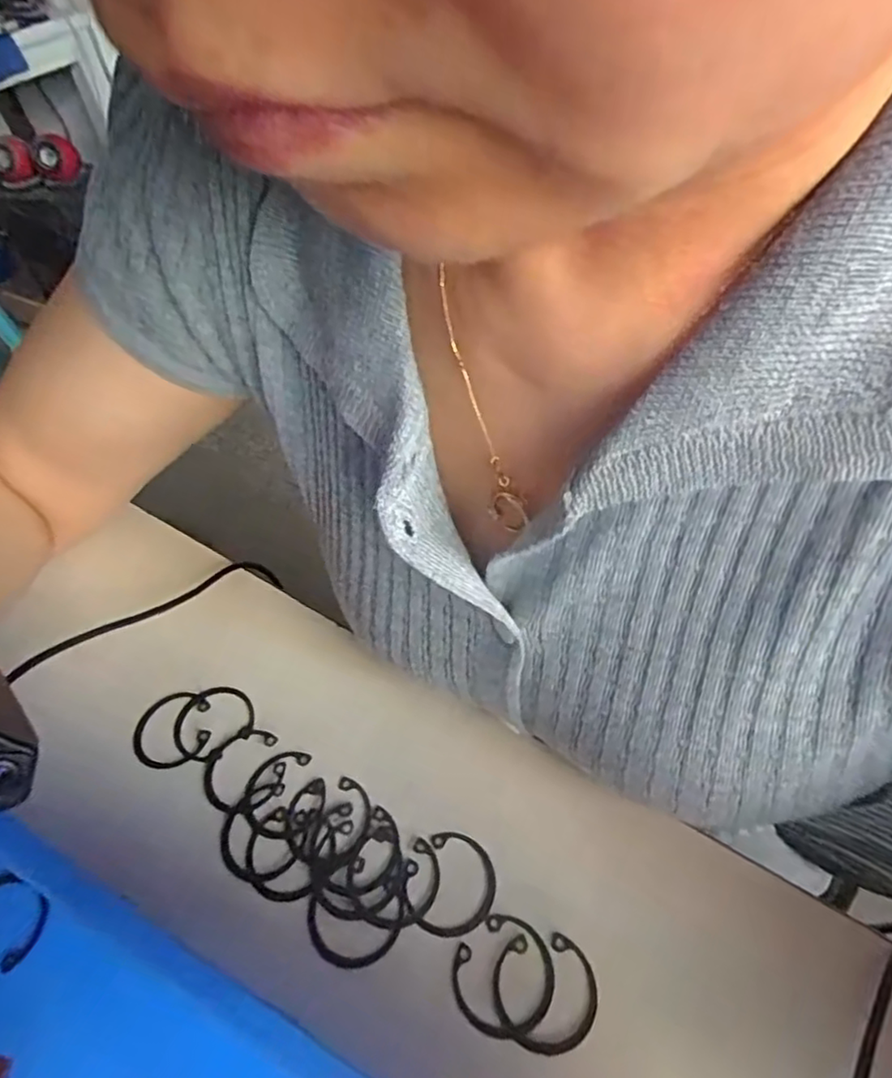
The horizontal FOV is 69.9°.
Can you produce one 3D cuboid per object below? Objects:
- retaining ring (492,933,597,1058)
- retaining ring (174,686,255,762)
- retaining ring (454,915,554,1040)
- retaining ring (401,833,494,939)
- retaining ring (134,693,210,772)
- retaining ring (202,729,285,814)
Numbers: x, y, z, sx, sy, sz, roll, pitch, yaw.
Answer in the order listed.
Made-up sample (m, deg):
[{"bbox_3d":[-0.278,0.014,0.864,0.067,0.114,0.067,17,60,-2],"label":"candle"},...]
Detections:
[{"bbox_3d":[0.034,0.158,0.223,0.035,0.004,0.035,-2,50,2],"label":"retaining ring"},{"bbox_3d":[-0.109,0.083,0.295,0.036,0.004,0.035,-2,50,2],"label":"retaining ring"},{"bbox_3d":[0.021,0.155,0.227,0.035,0.004,0.035,-2,50,2],"label":"retaining ring"},{"bbox_3d":[0.002,0.133,0.246,0.035,0.004,0.034,-2,50,2],"label":"retaining ring"},{"bbox_3d":[-0.125,0.088,0.295,0.036,0.004,0.036,-4,50,5],"label":"retaining ring"},{"bbox_3d":[-0.090,0.101,0.279,0.034,0.004,0.036,-2,50,2],"label":"retaining ring"}]

